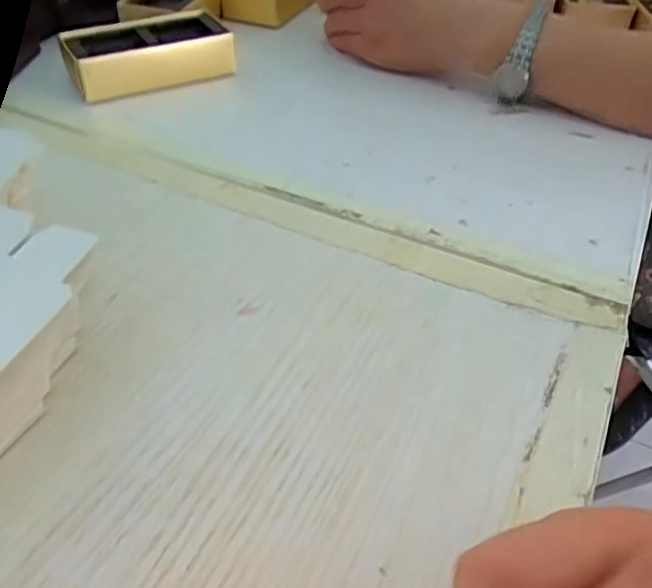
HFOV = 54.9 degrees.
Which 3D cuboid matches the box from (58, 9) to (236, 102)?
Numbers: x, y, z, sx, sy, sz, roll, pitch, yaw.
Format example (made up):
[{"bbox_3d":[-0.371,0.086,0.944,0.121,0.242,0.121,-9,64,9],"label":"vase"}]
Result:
[{"bbox_3d":[-0.130,-0.176,0.464,0.114,0.034,0.060,-18,47,-19],"label":"box"}]

